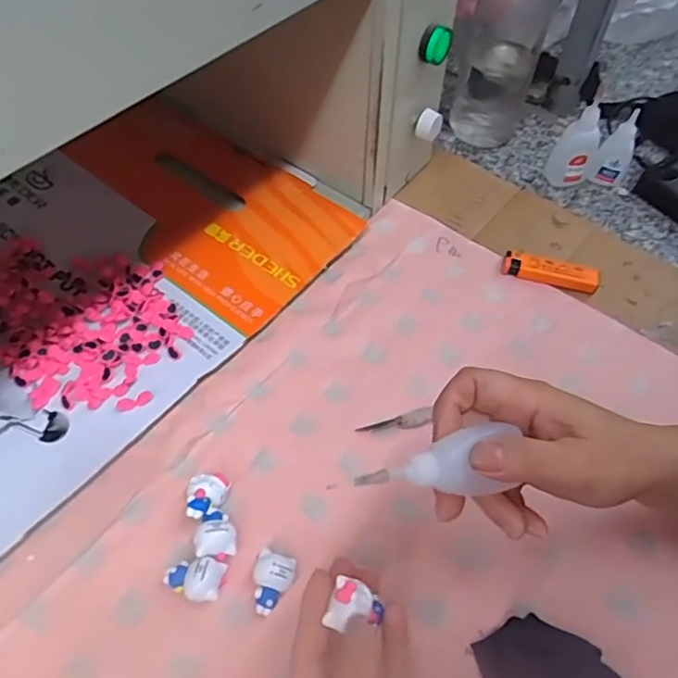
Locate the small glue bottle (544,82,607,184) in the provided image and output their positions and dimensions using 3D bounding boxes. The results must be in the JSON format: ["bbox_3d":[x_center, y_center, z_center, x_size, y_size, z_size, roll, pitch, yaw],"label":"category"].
[{"bbox_3d":[0.236,-0.195,0.570,0.040,0.096,0.028,23,60,13],"label":"small glue bottle"}]

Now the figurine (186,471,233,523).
[{"bbox_3d":[-0.085,0.105,0.382,0.026,0.022,0.031,1,58,-1],"label":"figurine"}]

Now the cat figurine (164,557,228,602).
[{"bbox_3d":[-0.086,0.143,0.347,0.034,0.016,0.024,9,58,4],"label":"cat figurine"}]

